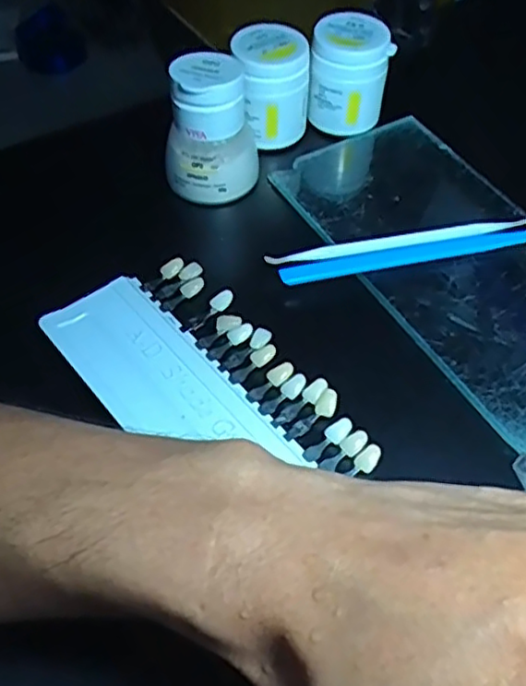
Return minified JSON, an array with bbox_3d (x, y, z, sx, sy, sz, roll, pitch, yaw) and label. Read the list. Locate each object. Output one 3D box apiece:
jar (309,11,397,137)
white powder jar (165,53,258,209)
[{"bbox_3d":[0.048,-0.153,0.384,0.042,0.057,0.045,2,55,1],"label":"jar"},{"bbox_3d":[-0.028,-0.110,0.344,0.047,0.065,0.045,-2,55,-2],"label":"white powder jar"}]

